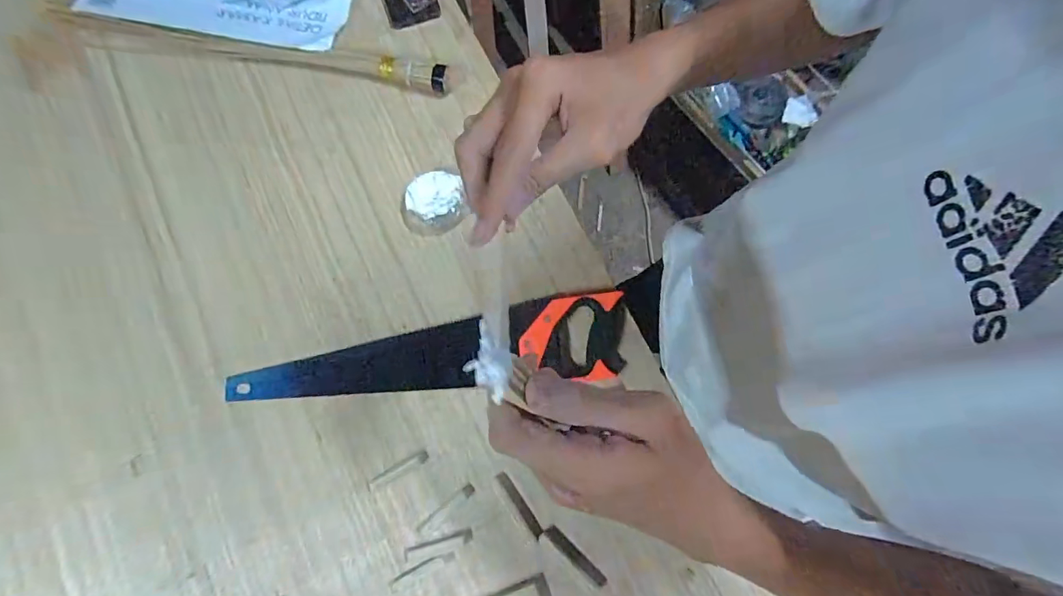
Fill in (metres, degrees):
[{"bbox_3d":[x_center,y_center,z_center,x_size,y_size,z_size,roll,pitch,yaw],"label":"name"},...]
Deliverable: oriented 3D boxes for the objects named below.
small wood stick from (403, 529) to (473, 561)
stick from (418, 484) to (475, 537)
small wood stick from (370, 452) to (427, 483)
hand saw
[{"bbox_3d":[-0.115,0.306,0.585,0.086,0.004,0.016,-15,77,-2],"label":"small wood stick"},{"bbox_3d":[-0.108,0.264,0.592,0.083,0.004,0.014,-38,79,-7],"label":"stick"},{"bbox_3d":[-0.168,0.218,0.603,0.077,0.004,0.013,-26,78,-4],"label":"small wood stick"},{"bbox_3d":[-0.135,0.080,0.624,0.517,0.019,0.105,-9,77,-1],"label":"hand saw"}]

